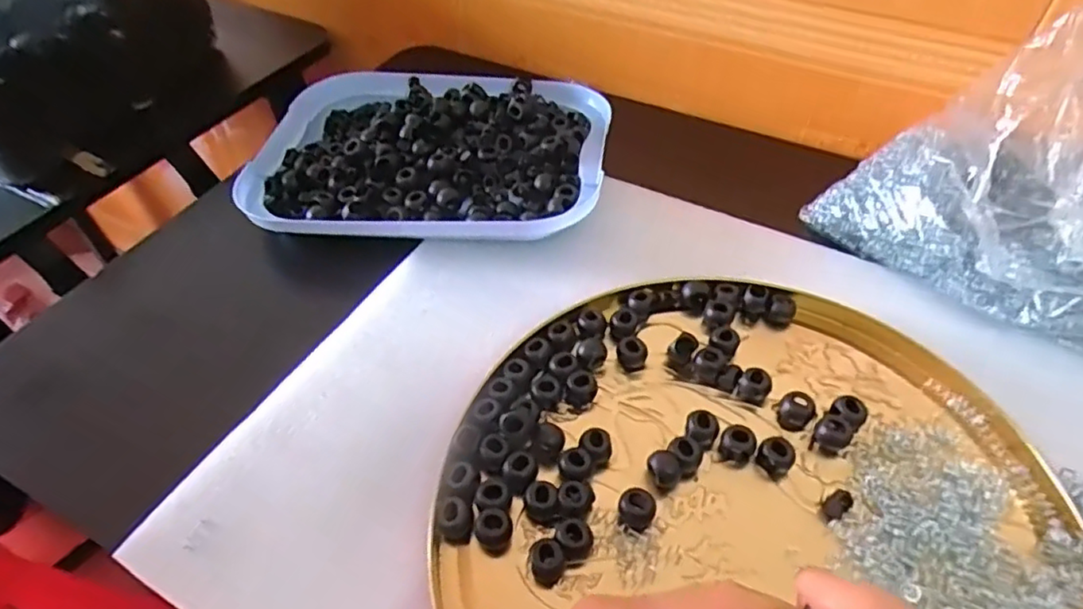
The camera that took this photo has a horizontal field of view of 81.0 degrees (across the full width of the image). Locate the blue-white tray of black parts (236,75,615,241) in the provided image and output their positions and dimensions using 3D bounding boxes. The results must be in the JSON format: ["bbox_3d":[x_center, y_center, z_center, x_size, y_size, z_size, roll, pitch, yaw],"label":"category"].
[{"bbox_3d":[-0.077,-0.115,0.481,0.248,0.040,0.191,4,51,5],"label":"blue-white tray of black parts"}]

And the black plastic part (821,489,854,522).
[{"bbox_3d":[0.143,0.096,0.306,0.018,0.005,0.010,-30,56,-21],"label":"black plastic part"}]

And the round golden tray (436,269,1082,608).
[{"bbox_3d":[0.097,0.090,0.305,0.287,0.013,0.272,-16,52,-11],"label":"round golden tray"}]

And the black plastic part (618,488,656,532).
[{"bbox_3d":[0.046,0.098,0.304,0.017,0.012,0.015,25,56,20],"label":"black plastic part"}]

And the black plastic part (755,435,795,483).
[{"bbox_3d":[0.118,0.077,0.320,0.017,0.012,0.016,-1,51,1],"label":"black plastic part"}]

